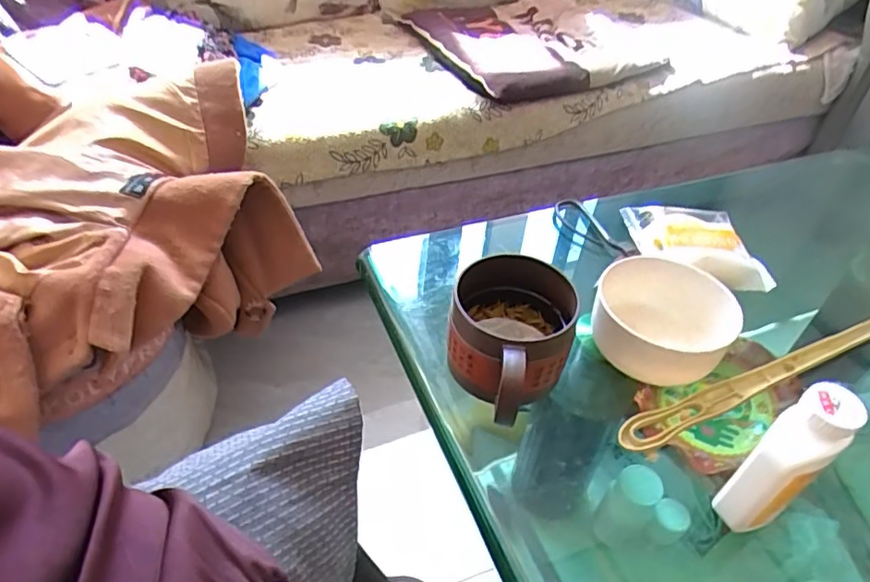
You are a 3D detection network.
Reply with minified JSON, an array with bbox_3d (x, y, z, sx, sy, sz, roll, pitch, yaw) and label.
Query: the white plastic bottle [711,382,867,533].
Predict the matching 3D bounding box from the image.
[{"bbox_3d":[0.211,0.106,0.349,0.045,0.111,0.033,-26,51,-27],"label":"white plastic bottle"}]

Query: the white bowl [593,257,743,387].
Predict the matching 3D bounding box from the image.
[{"bbox_3d":[0.180,0.029,0.477,0.092,0.062,0.093,2,44,-2],"label":"white bowl"}]

